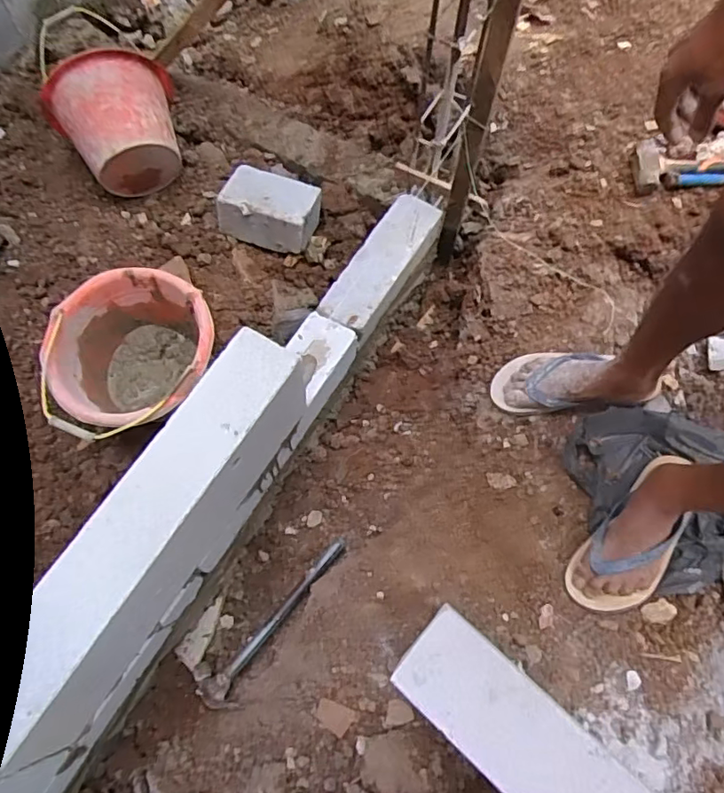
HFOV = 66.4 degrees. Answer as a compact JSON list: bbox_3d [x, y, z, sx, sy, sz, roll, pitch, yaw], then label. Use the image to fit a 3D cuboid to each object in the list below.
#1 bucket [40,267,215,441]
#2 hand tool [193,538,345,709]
[{"bbox_3d":[-0.408,-0.058,1.028,0.284,0.225,0.277,1,67,-2],"label":"bucket"},{"bbox_3d":[-0.148,0.380,0.935,0.099,0.062,0.345,41,85,14],"label":"hand tool"}]

